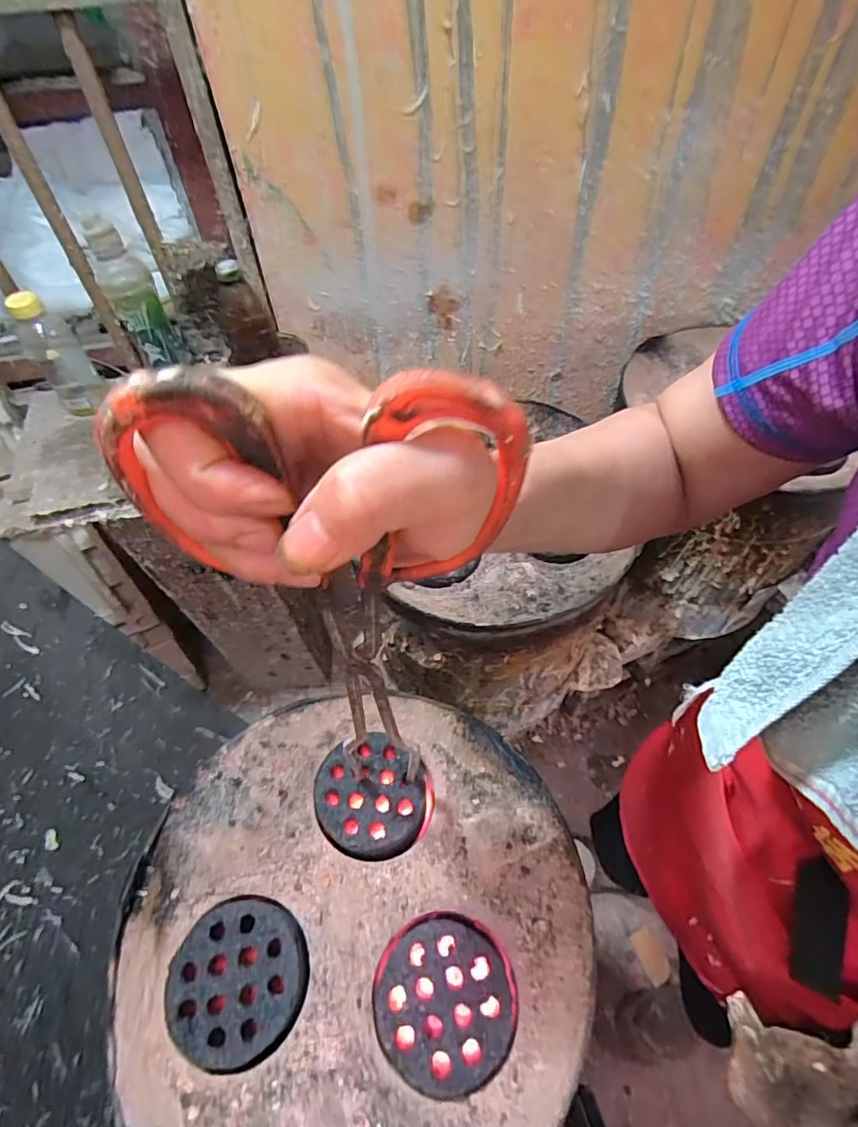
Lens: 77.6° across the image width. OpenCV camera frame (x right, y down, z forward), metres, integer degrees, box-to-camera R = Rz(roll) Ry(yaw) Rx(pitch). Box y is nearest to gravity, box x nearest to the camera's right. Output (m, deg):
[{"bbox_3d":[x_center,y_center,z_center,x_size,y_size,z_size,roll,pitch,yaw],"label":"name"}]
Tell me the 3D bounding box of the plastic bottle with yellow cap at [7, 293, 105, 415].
[{"bbox_3d":[-0.531,-0.299,0.766,0.066,0.175,0.053,-35,59,-21],"label":"plastic bottle with yellow cap"}]

